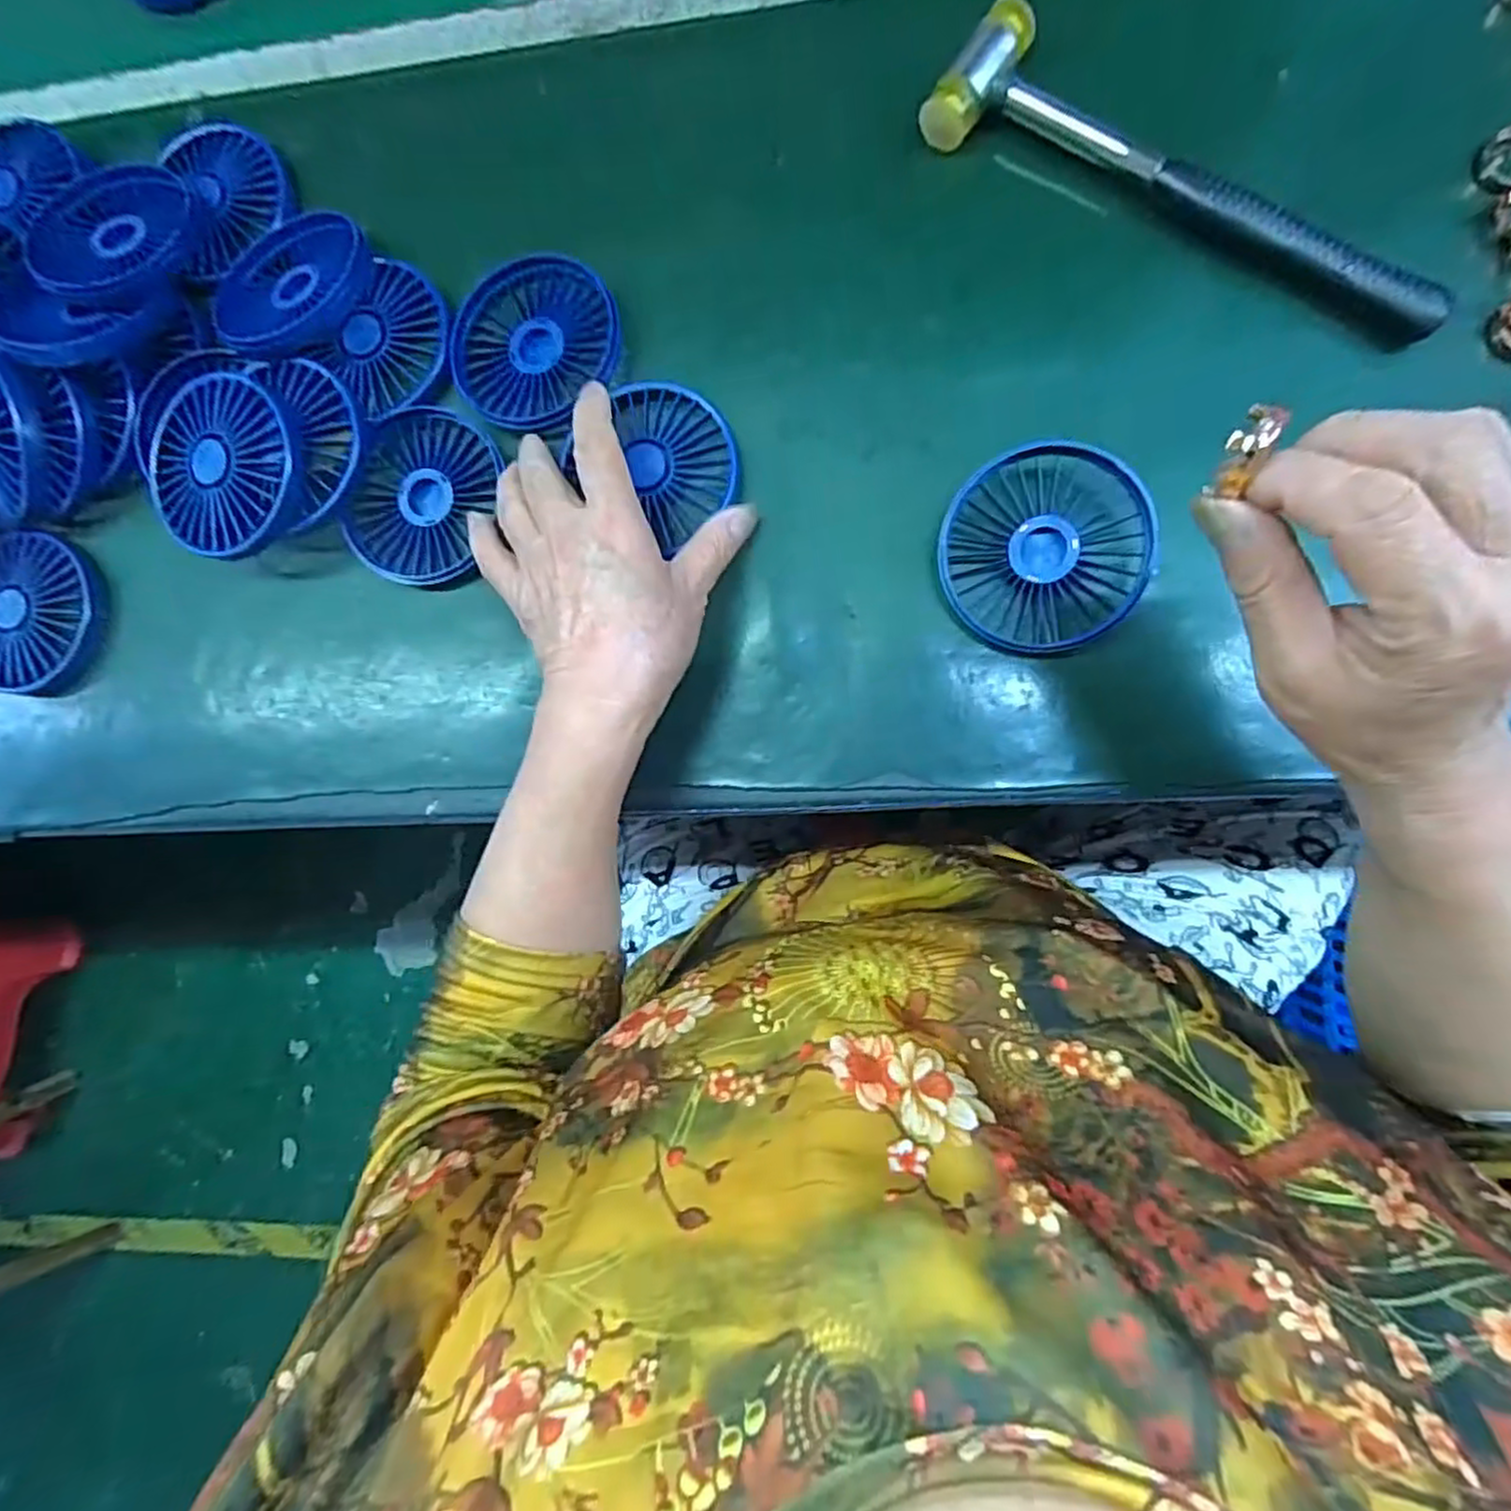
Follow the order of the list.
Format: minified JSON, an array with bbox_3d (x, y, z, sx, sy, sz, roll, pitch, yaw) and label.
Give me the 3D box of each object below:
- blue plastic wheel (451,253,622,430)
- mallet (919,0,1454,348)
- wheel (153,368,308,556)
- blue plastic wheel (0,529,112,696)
[{"bbox_3d":[-0.113,-0.211,0.368,0.086,0.008,0.086,-1,86,8],"label":"blue plastic wheel"},{"bbox_3d":[0.195,-0.262,0.329,0.240,0.023,0.057,32,91,9],"label":"mallet"},{"bbox_3d":[-0.268,-0.145,0.369,0.084,0.021,0.084,-1,86,8],"label":"wheel"},{"bbox_3d":[-0.399,-0.078,0.403,0.084,0.016,0.087,-1,86,8],"label":"blue plastic wheel"}]

